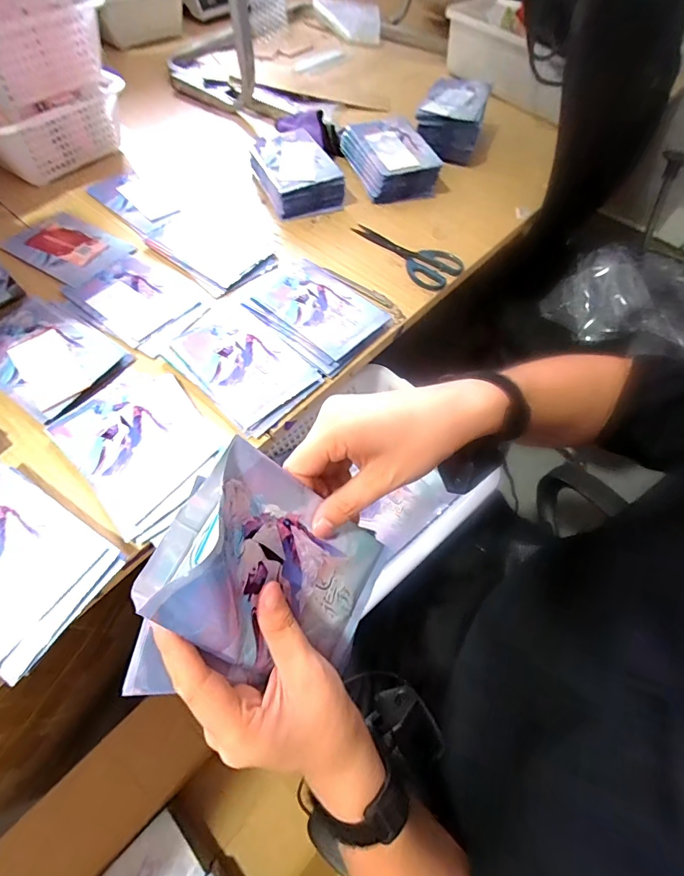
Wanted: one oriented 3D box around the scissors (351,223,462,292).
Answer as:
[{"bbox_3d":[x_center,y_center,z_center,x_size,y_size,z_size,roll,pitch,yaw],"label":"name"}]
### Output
[{"bbox_3d":[0.105,-0.314,0.671,0.084,0.009,0.195,-39,68,-22],"label":"scissors"}]

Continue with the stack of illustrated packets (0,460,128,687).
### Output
[{"bbox_3d":[-0.321,0.114,0.384,0.194,0.026,0.125,30,63,14],"label":"stack of illustrated packets"}]

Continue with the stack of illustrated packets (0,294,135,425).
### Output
[{"bbox_3d":[-0.382,-0.108,0.520,0.187,0.016,0.133,29,62,14],"label":"stack of illustrated packets"}]

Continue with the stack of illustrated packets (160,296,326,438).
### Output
[{"bbox_3d":[-0.135,-0.103,0.529,0.198,0.013,0.129,39,65,18],"label":"stack of illustrated packets"}]

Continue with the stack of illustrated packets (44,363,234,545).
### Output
[{"bbox_3d":[-0.228,0.002,0.465,0.194,0.011,0.145,41,66,19],"label":"stack of illustrated packets"}]

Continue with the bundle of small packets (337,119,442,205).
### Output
[{"bbox_3d":[0.087,-0.526,0.761,0.132,0.064,0.179,-16,62,-12],"label":"bundle of small packets"}]

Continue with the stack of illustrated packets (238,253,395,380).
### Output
[{"bbox_3d":[-0.041,-0.194,0.583,0.205,0.026,0.160,38,65,18],"label":"stack of illustrated packets"}]

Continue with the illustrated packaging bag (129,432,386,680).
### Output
[{"bbox_3d":[-0.038,0.088,0.267,0.030,0.175,0.112,-3,53,41],"label":"illustrated packaging bag"}]

